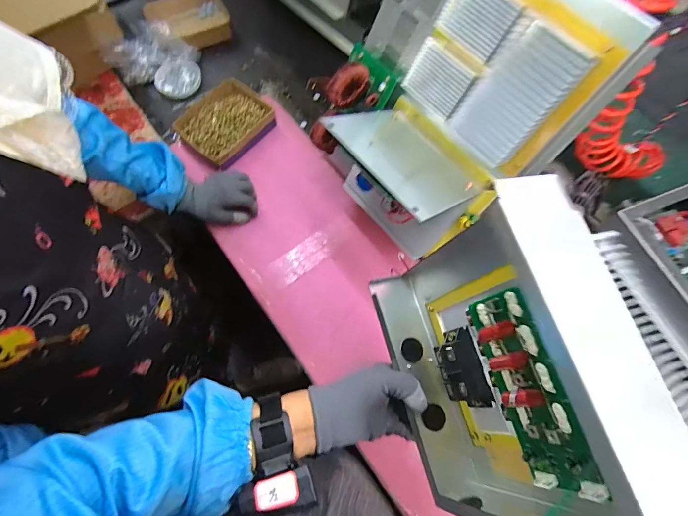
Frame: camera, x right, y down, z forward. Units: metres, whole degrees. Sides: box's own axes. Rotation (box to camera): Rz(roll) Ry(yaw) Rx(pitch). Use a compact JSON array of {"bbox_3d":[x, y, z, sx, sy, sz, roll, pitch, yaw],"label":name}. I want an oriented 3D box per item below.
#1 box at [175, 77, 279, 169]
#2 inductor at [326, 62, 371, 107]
[{"bbox_3d":[-0.251,-0.286,0.775,0.154,0.039,0.178,35,71,13],"label":"box"},{"bbox_3d":[0.007,-0.272,0.582,0.068,0.059,0.029,-37,73,-14],"label":"inductor"}]

